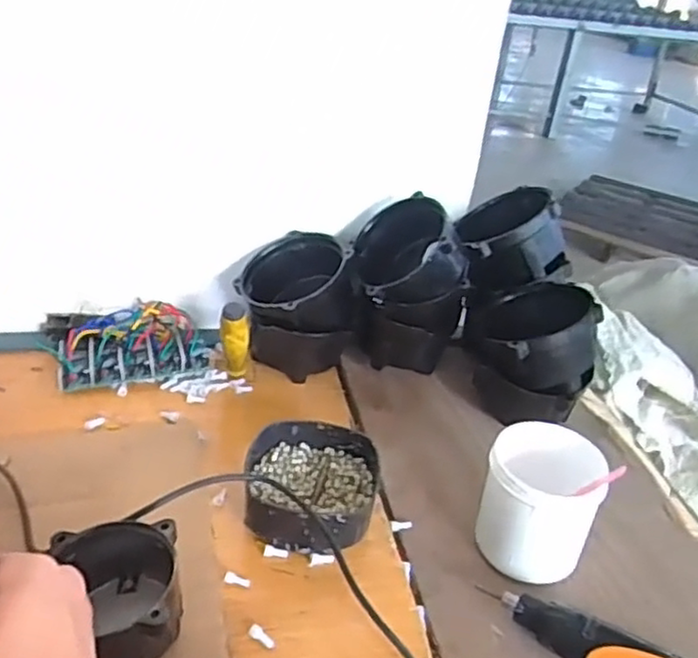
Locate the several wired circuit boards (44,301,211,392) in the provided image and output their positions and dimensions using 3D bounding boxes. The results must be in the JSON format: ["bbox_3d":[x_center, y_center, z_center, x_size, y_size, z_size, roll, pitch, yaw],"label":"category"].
[{"bbox_3d":[-0.261,0.013,0.816,0.182,0.047,0.130,-5,32,-19],"label":"several wired circuit boards"}]

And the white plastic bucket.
[{"bbox_3d":[0.165,0.153,0.607,0.095,0.104,0.088,5,31,-3],"label":"white plastic bucket"}]

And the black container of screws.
[{"bbox_3d":[-0.036,0.147,0.635,0.118,0.051,0.130,9,31,4],"label":"black container of screws"}]

